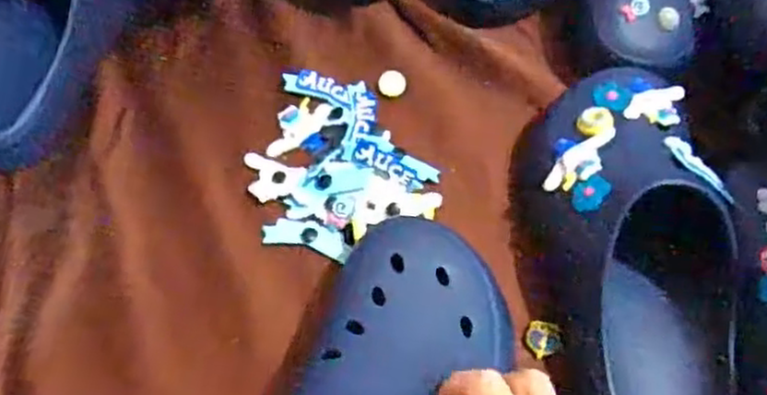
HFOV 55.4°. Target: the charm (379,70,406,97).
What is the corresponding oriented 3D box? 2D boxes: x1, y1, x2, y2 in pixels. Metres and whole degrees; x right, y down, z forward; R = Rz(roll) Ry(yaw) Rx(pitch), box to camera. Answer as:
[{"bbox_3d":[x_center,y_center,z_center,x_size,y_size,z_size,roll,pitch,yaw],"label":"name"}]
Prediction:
[{"bbox_3d":[0.007,-0.089,0.574,0.022,0.009,0.022,0,85,-4],"label":"charm"}]

